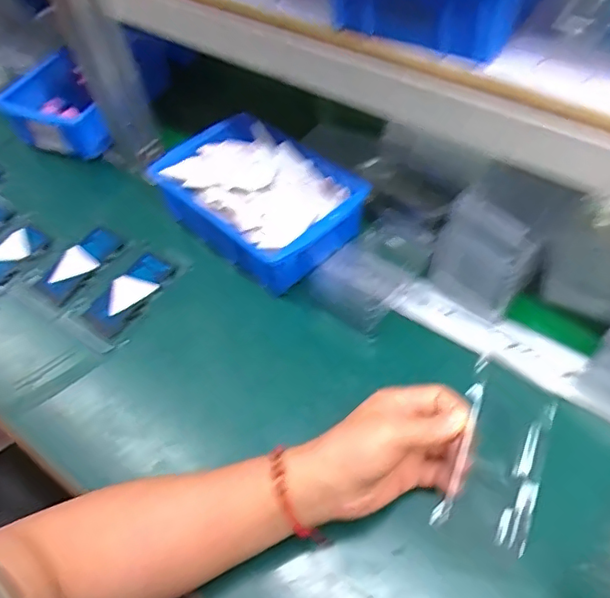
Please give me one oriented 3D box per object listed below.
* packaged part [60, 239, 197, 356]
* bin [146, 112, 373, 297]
[{"bbox_3d":[-0.182,-0.008,0.574,0.072,0.012,0.129,27,59,24],"label":"packaged part"},{"bbox_3d":[-0.046,-0.108,0.596,0.145,0.075,0.205,-37,57,-21],"label":"bin"}]

